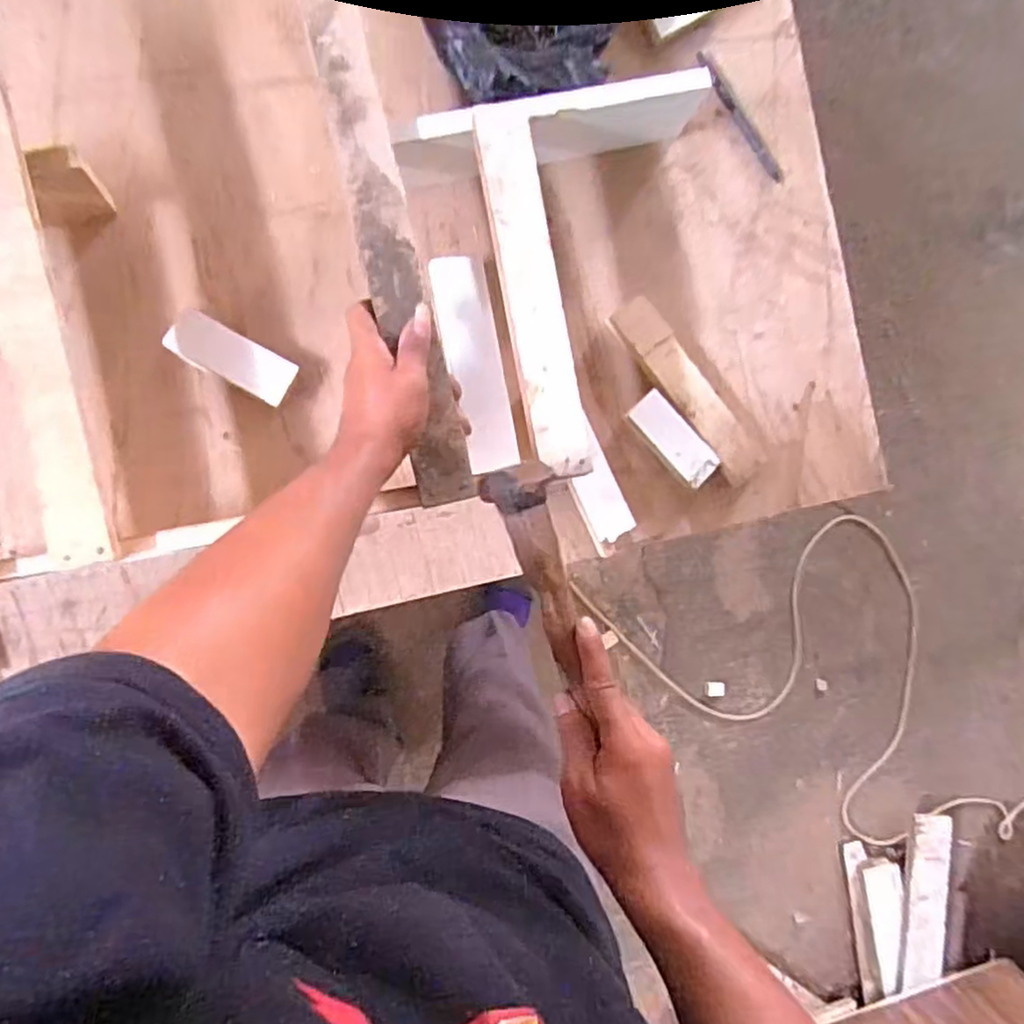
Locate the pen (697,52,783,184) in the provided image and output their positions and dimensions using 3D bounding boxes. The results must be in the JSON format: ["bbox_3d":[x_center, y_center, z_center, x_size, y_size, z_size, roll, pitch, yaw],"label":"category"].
[{"bbox_3d":[0.233,-0.403,0.695,0.016,0.008,0.152,-34,95,-11],"label":"pen"}]

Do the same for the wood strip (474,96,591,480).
[{"bbox_3d":[0.017,-0.186,0.551,0.047,0.026,0.295,-10,87,-6],"label":"wood strip"}]

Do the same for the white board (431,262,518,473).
[{"bbox_3d":[-0.033,-0.136,0.625,0.048,0.018,0.195,-12,91,-12],"label":"white board"}]

